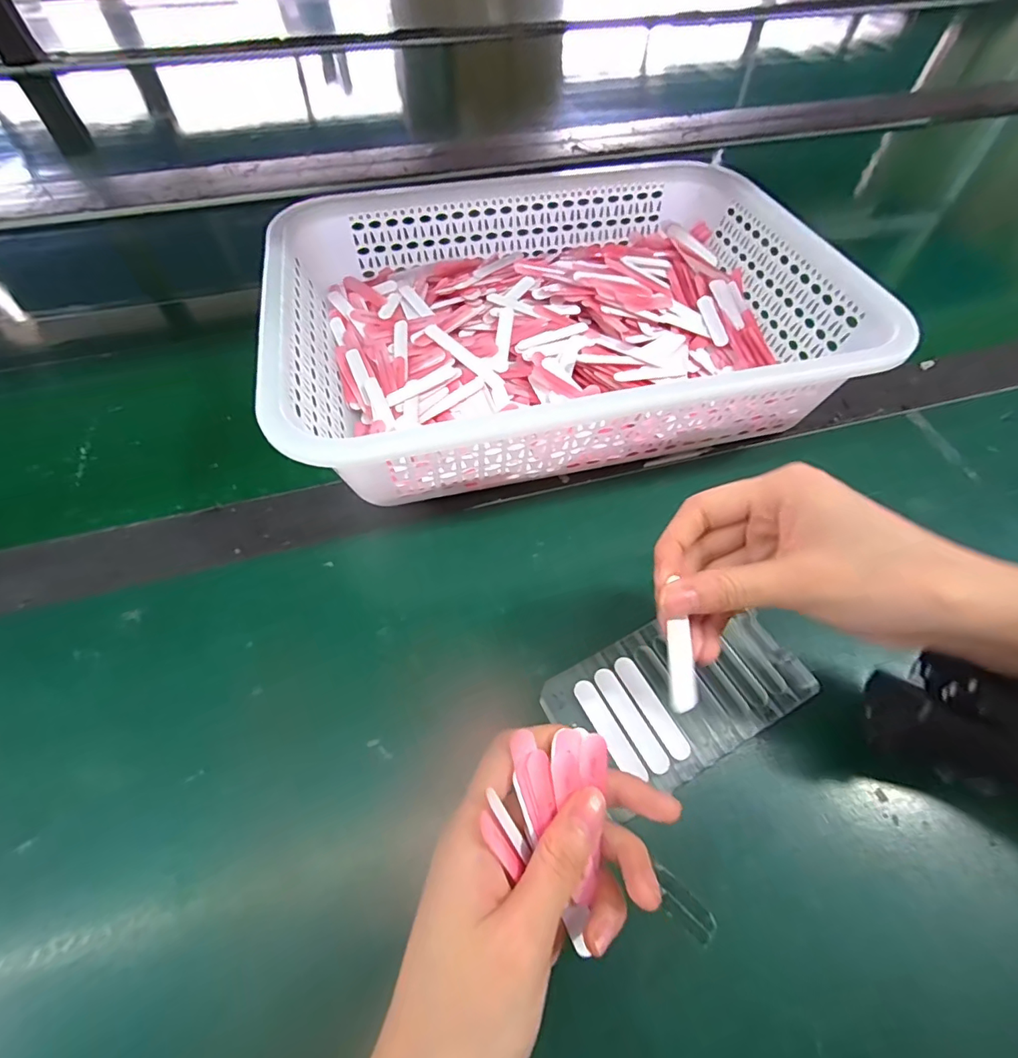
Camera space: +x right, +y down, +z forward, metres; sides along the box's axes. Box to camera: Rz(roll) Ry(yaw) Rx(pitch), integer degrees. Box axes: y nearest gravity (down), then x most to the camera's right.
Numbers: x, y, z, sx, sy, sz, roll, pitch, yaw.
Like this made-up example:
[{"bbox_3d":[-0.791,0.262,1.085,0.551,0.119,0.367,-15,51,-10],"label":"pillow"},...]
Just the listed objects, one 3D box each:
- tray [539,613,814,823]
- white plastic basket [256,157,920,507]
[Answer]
[{"bbox_3d":[0.084,0.080,0.244,0.122,0.013,0.067,-24,62,-15],"label":"tray"},{"bbox_3d":[0.027,-0.149,0.343,0.346,0.081,0.239,-11,59,-9],"label":"white plastic basket"}]

